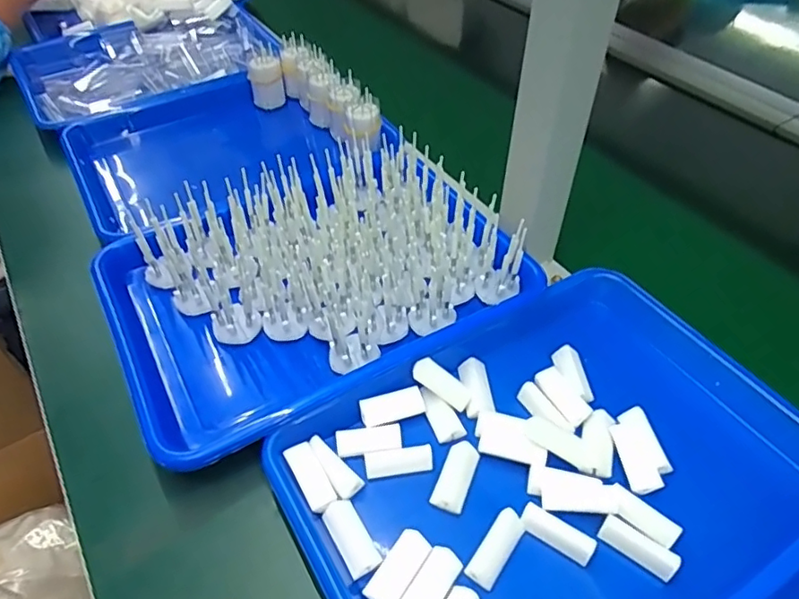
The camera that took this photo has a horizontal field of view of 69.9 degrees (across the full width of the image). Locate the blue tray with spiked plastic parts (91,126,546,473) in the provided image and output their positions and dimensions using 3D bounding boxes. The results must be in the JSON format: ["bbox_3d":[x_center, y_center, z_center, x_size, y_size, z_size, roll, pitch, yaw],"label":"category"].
[{"bbox_3d":[-0.077,-0.027,0.483,0.322,0.070,0.245,-24,52,-21],"label":"blue tray with spiked plastic parts"}]

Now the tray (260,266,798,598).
[{"bbox_3d":[0.104,0.114,0.382,0.322,0.034,0.239,-25,52,-22],"label":"tray"}]

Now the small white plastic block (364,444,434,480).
[{"bbox_3d":[0.000,0.109,0.389,0.046,0.007,0.017,-7,48,-6],"label":"small white plastic block"}]

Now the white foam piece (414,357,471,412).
[{"bbox_3d":[0.031,0.063,0.422,0.047,0.012,0.018,39,53,-3],"label":"white foam piece"}]

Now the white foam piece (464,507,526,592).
[{"bbox_3d":[0.060,0.151,0.348,0.018,0.008,0.046,29,54,24],"label":"white foam piece"}]

